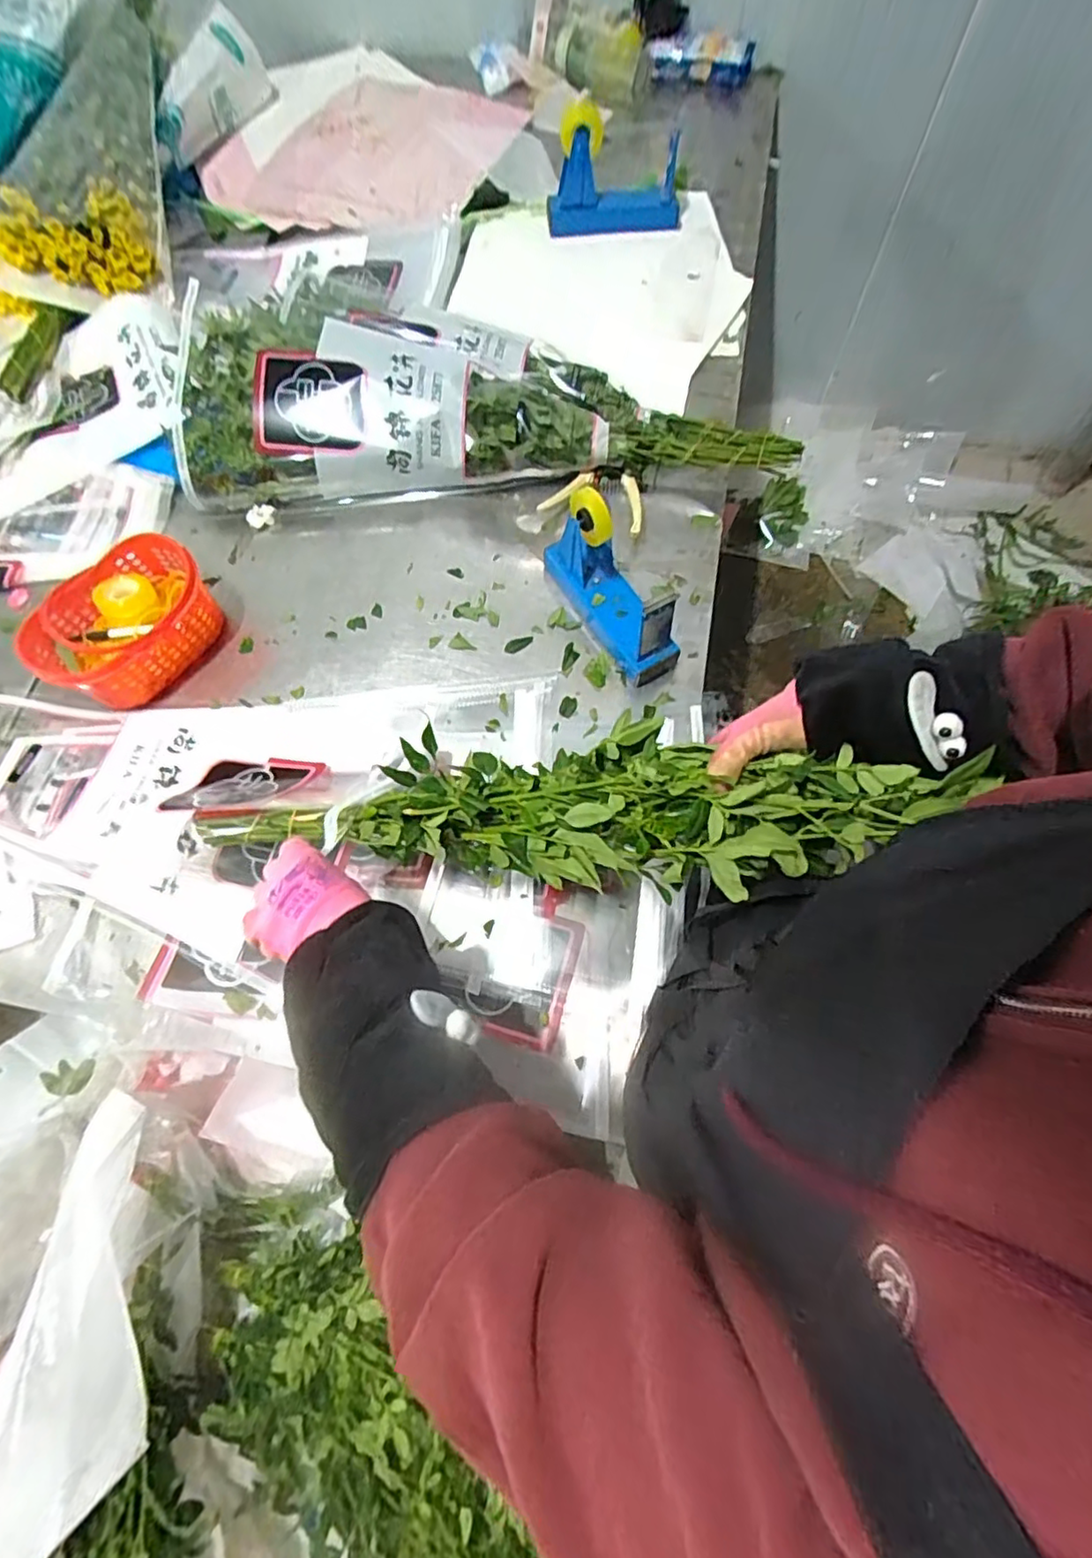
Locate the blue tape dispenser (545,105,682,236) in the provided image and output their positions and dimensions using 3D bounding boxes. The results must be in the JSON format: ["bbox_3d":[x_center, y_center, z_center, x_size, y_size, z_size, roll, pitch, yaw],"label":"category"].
[{"bbox_3d":[0.103,-0.879,0.923,0.191,0.126,0.093,8,70,6],"label":"blue tape dispenser"}]

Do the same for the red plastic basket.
[{"bbox_3d":[-0.481,-0.177,0.729,0.142,0.087,0.197,31,74,13],"label":"red plastic basket"}]

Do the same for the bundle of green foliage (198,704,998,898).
[{"bbox_3d":[-0.006,0.020,0.533,0.601,0.068,0.123,-2,68,20],"label":"bundle of green foliage"}]

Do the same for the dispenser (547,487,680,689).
[{"bbox_3d":[0.076,-0.221,0.708,0.070,0.134,0.197,-29,71,-8],"label":"dispenser"}]

